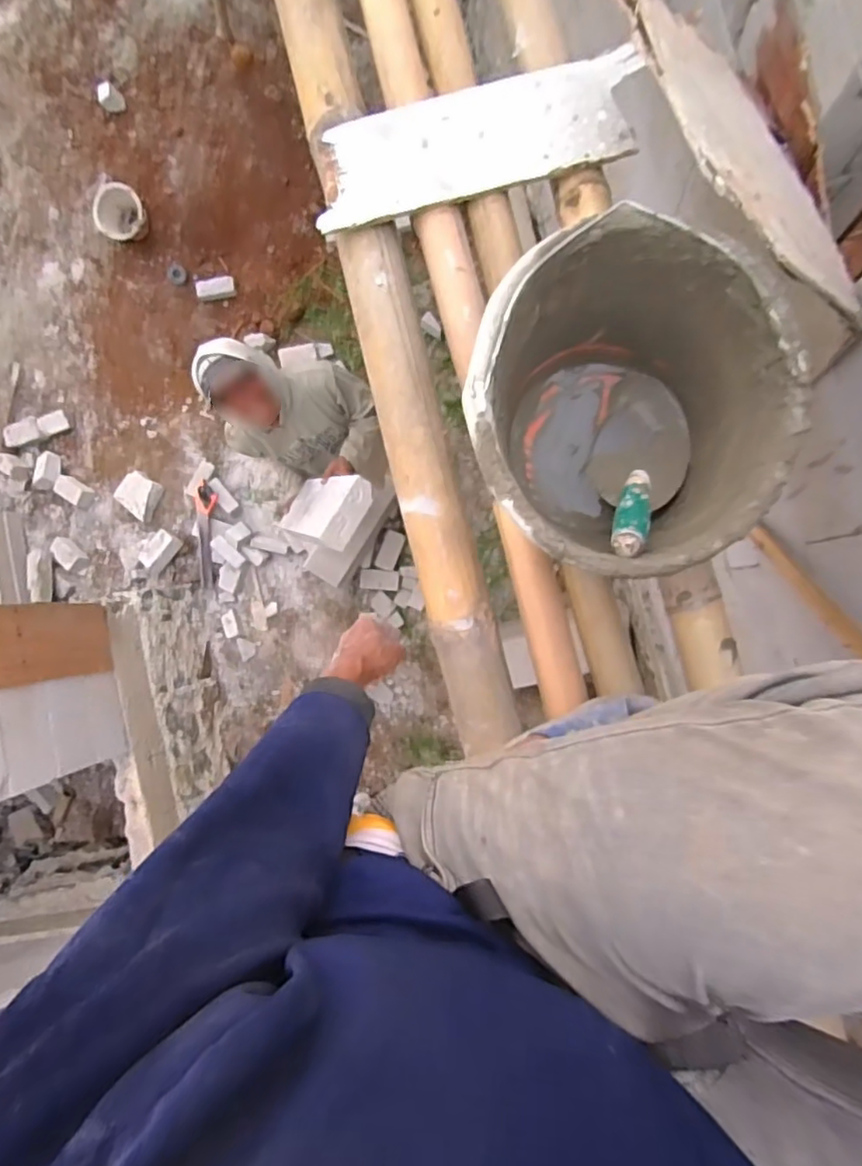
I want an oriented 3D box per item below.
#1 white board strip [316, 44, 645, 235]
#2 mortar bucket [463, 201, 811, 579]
[{"bbox_3d":[0.054,-0.506,0.698,0.364,0.014,0.130,-12,87,2],"label":"white board strip"},{"bbox_3d":[0.177,-0.150,0.575,0.256,0.215,0.268,0,90,10],"label":"mortar bucket"}]

